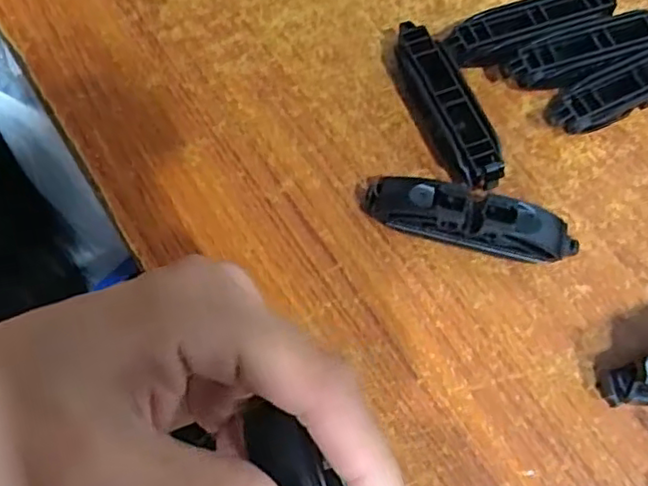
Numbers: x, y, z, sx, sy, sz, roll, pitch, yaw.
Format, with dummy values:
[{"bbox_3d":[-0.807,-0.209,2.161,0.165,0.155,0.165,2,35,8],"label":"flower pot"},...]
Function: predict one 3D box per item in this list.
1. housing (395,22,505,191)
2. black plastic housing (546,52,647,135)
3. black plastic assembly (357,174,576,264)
[{"bbox_3d":[0.051,-0.055,0.267,0.020,0.019,0.078,-17,68,-7],"label":"housing"},{"bbox_3d":[0.130,-0.066,0.273,0.075,0.018,0.021,-26,69,-10],"label":"black plastic housing"},{"bbox_3d":[0.056,-0.010,0.247,0.081,0.020,0.017,14,67,6],"label":"black plastic assembly"}]

